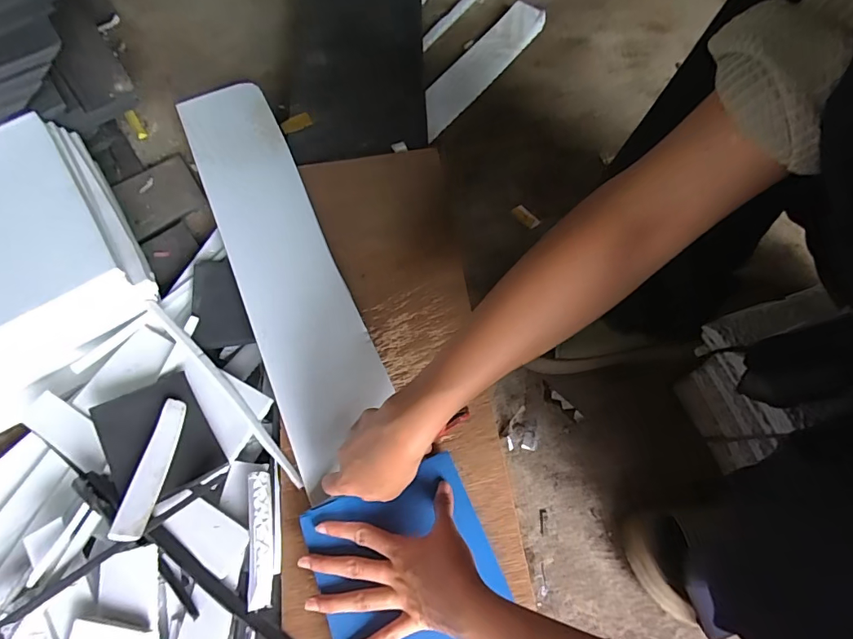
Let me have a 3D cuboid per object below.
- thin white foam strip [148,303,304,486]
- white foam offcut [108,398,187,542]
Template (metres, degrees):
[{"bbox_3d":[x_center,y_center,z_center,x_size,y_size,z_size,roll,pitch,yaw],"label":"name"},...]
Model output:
[{"bbox_3d":[-0.225,0.071,0.495,0.015,0.010,0.284,-41,70,-18],"label":"thin white foam strip"},{"bbox_3d":[-0.259,0.138,0.432,0.025,0.006,0.131,16,50,-17],"label":"white foam offcut"}]

